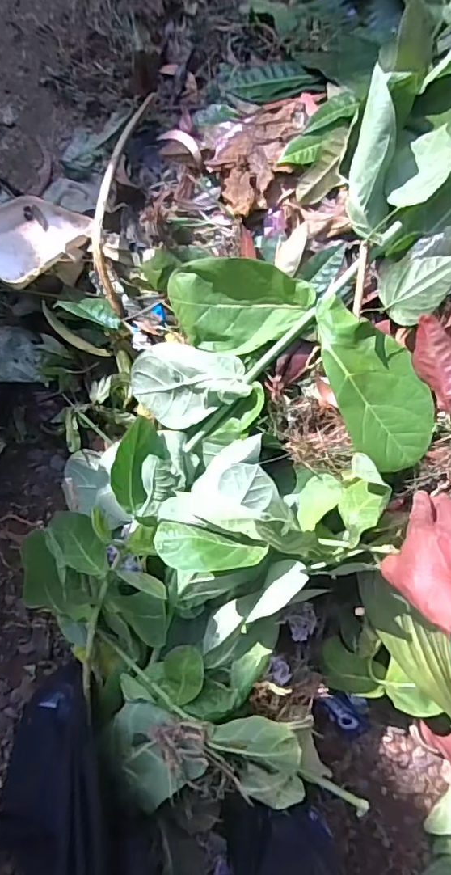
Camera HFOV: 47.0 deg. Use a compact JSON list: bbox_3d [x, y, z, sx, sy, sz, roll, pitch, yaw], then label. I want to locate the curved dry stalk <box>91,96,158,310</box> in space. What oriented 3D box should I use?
[{"bbox_3d":[-0.160,-0.362,0.771,0.029,0.065,0.352,3,81,38],"label":"curved dry stalk"}]

